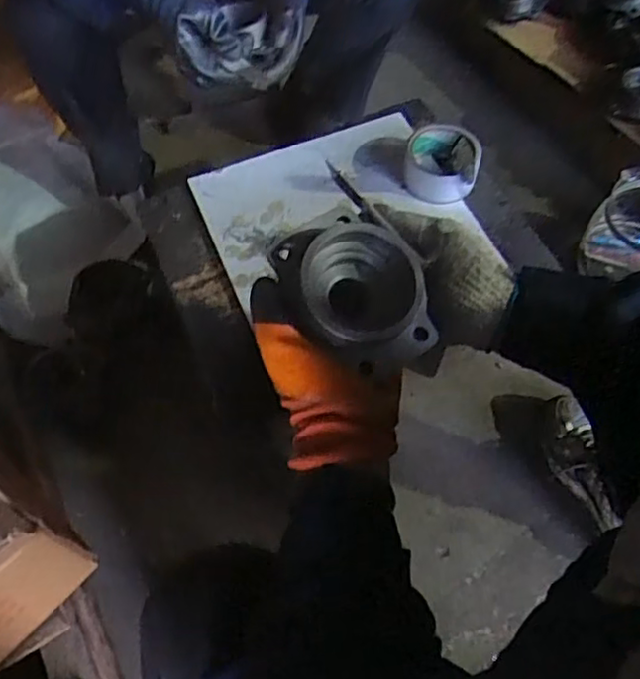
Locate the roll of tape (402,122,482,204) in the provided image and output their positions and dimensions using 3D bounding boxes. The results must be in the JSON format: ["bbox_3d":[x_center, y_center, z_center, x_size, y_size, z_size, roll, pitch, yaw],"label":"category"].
[{"bbox_3d":[0.155,-0.227,0.833,0.092,0.047,0.101,14,62,10],"label":"roll of tape"}]

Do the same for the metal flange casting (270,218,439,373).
[{"bbox_3d":[0.025,-0.037,0.457,0.087,0.056,0.101,-24,62,-12],"label":"metal flange casting"}]

